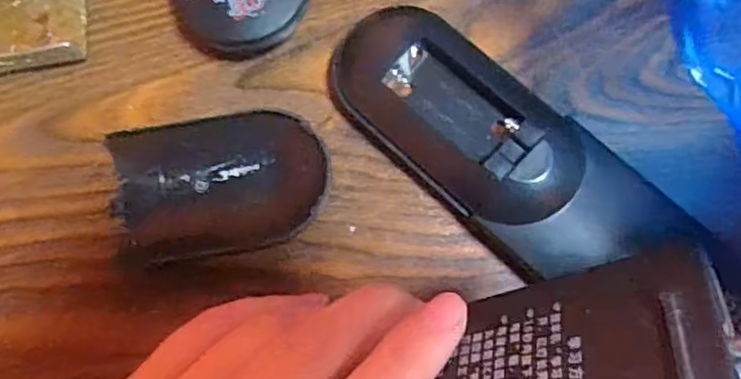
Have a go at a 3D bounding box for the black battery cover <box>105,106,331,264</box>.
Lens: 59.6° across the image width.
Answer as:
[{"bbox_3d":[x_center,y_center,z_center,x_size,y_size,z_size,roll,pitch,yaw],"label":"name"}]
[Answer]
[{"bbox_3d":[-0.054,-0.004,0.234,0.076,0.009,0.053,-10,76,1],"label":"black battery cover"}]

